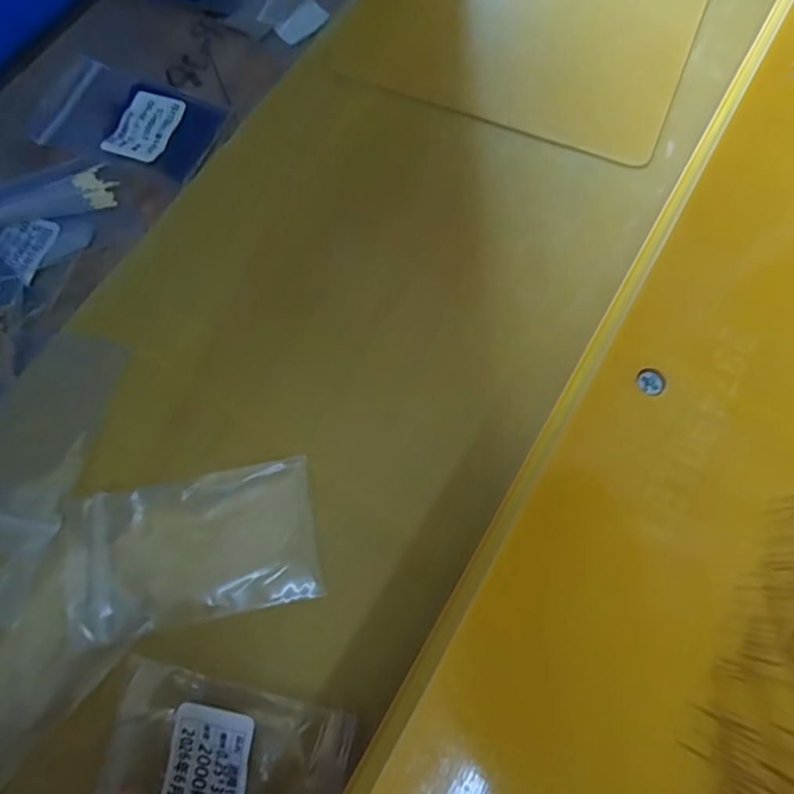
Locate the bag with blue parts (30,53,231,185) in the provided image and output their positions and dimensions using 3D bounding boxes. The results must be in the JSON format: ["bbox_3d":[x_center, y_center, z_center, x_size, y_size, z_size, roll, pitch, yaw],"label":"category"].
[{"bbox_3d":[-0.097,-0.101,0.191,0.063,0.004,0.038,20,74,6],"label":"bag with blue parts"}]

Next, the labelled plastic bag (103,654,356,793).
[{"bbox_3d":[-0.042,0.090,0.125,0.057,0.004,0.037,11,74,5],"label":"labelled plastic bag"}]

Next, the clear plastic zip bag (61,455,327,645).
[{"bbox_3d":[-0.055,0.040,0.141,0.065,0.004,0.037,-11,73,-2],"label":"clear plastic zip bag"}]

